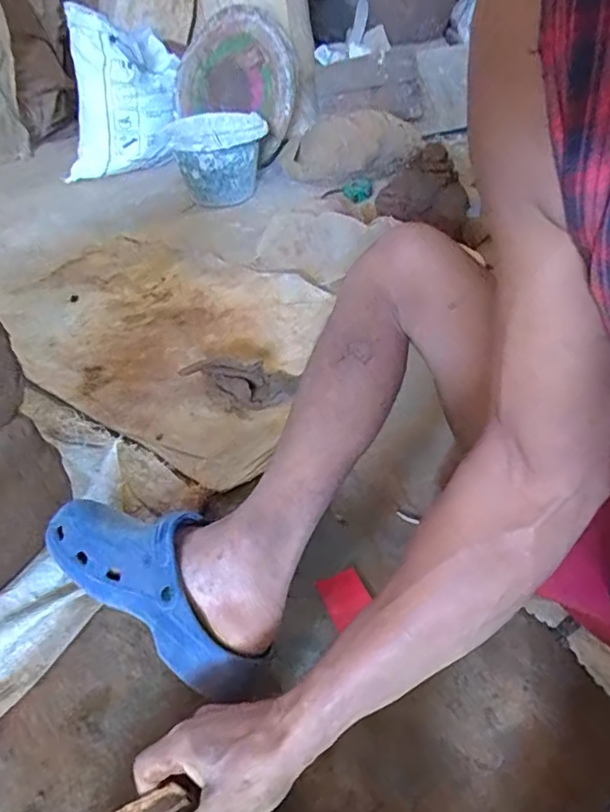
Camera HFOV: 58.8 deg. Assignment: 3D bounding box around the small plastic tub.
[{"bbox_3d":[-0.210,-0.611,1.344,0.226,0.162,0.238,-3,42,2],"label":"small plastic tub"}]

